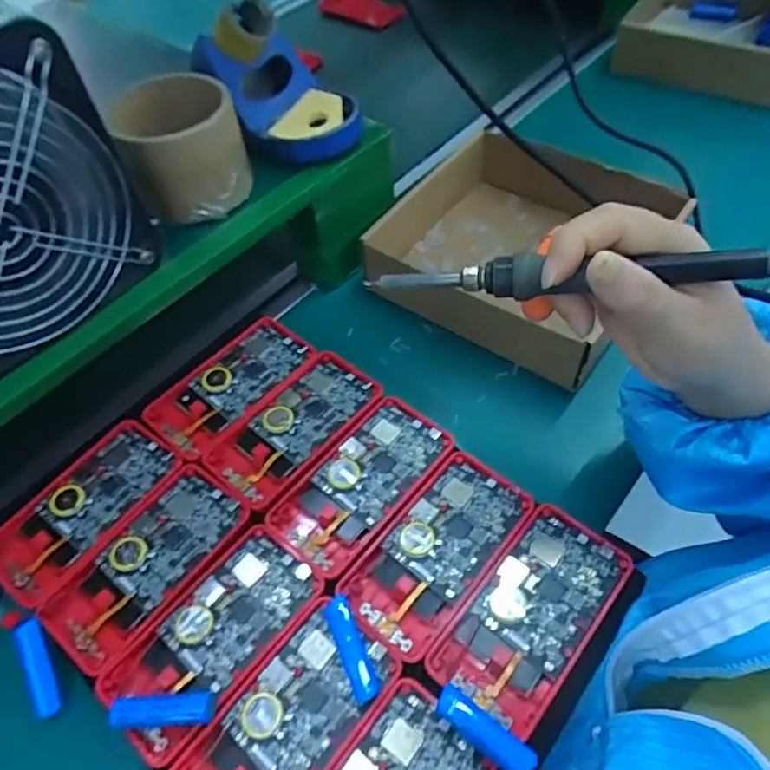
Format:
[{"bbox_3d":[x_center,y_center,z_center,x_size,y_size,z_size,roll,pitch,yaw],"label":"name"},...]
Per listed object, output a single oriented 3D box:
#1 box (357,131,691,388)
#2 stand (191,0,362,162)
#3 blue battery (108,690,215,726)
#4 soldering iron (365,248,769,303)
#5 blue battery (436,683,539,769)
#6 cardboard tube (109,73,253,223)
[{"bbox_3d":[0.123,-0.124,0.493,0.189,0.056,0.174,28,61,23],"label":"box"},{"bbox_3d":[-0.075,-0.226,0.430,0.115,0.074,0.072,35,64,26],"label":"stand"},{"bbox_3d":[-0.113,0.167,0.303,0.052,0.017,0.015,-3,54,2],"label":"blue battery"},{"bbox_3d":[0.091,-0.049,0.266,0.207,0.015,0.017,2,55,18],"label":"soldering iron"},{"bbox_3d":[0.049,0.172,0.291,0.051,0.015,0.018,32,62,24],"label":"blue battery"},{"bbox_3d":[-0.129,-0.156,0.395,0.061,0.065,0.068,-5,54,0],"label":"cardboard tube"}]

